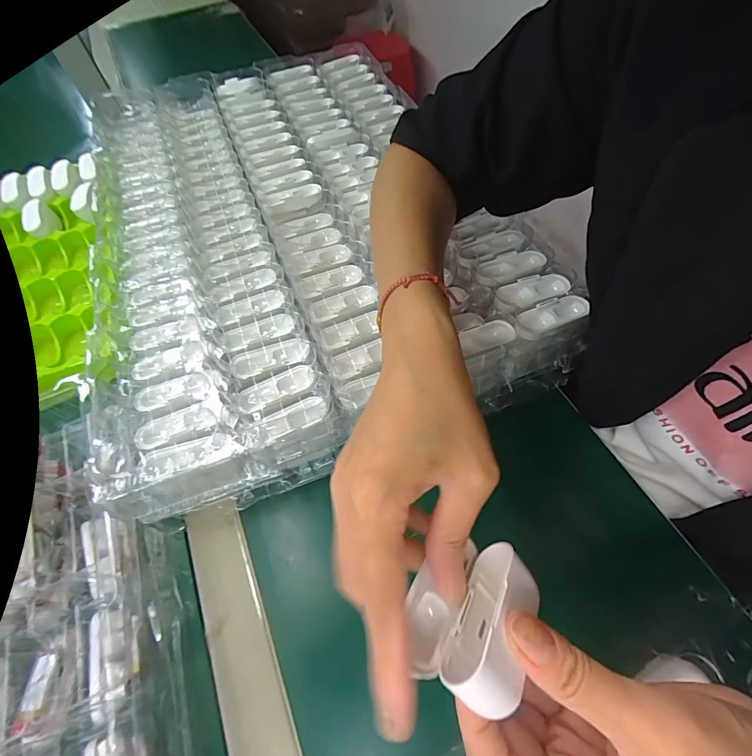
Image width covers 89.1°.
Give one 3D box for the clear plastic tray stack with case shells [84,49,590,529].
[{"bbox_3d":[-0.092,-0.189,0.424,0.391,0.050,0.588,-18,60,-8],"label":"clear plastic tray stack with case shells"}]

